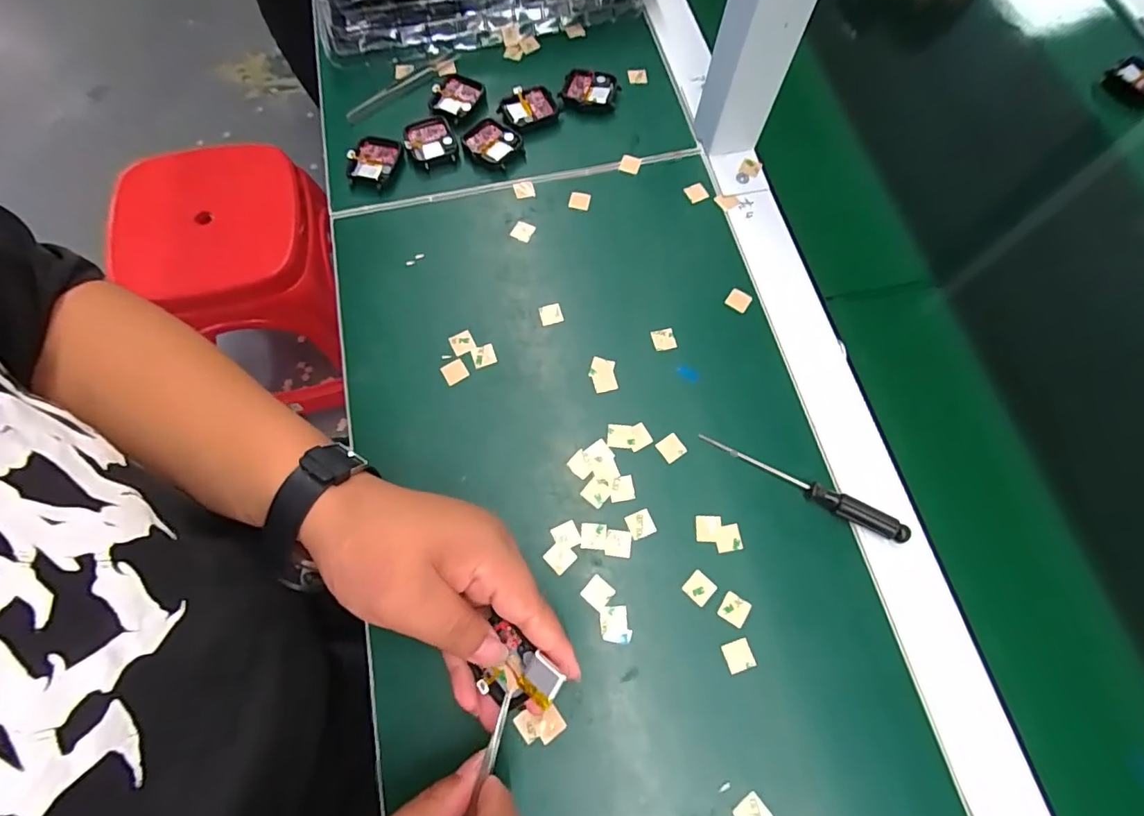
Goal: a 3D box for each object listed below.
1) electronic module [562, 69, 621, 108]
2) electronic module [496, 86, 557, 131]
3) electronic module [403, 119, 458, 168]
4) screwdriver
[{"bbox_3d":[0.017,-0.270,0.443,0.043,0.011,0.036,15,71,5],"label":"electronic module"},{"bbox_3d":[-0.035,-0.250,0.435,0.046,0.014,0.035,-23,72,-8],"label":"electronic module"},{"bbox_3d":[-0.114,-0.216,0.422,0.038,0.008,0.042,-18,71,-6],"label":"electronic module"},{"bbox_3d":[0.142,0.048,0.325,0.129,0.013,0.013,27,72,9],"label":"screwdriver"}]

